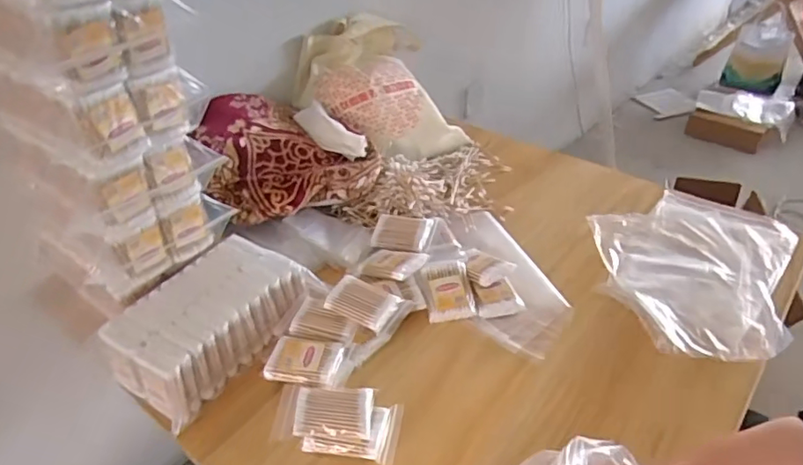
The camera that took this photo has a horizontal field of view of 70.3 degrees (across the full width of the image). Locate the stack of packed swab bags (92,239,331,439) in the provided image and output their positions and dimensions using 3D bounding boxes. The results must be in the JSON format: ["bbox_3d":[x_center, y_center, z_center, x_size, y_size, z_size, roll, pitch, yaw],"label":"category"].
[{"bbox_3d":[-0.211,0.097,0.657,0.126,0.080,0.220,21,41,28],"label":"stack of packed swab bags"}]

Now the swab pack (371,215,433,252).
[{"bbox_3d":[0.000,-0.002,0.813,0.076,0.018,0.062,13,47,15],"label":"swab pack"}]

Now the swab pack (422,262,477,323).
[{"bbox_3d":[0.057,0.070,0.711,0.056,0.009,0.080,-6,59,-4],"label":"swab pack"}]

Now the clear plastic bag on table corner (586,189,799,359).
[{"bbox_3d":[0.377,0.036,0.763,0.237,0.021,0.340,18,40,25],"label":"clear plastic bag on table corner"}]

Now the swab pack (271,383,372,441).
[{"bbox_3d":[-0.076,0.182,0.571,0.092,0.023,0.061,0,35,2],"label":"swab pack"}]

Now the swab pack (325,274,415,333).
[{"bbox_3d":[-0.040,0.084,0.672,0.086,0.021,0.055,23,53,16],"label":"swab pack"}]

